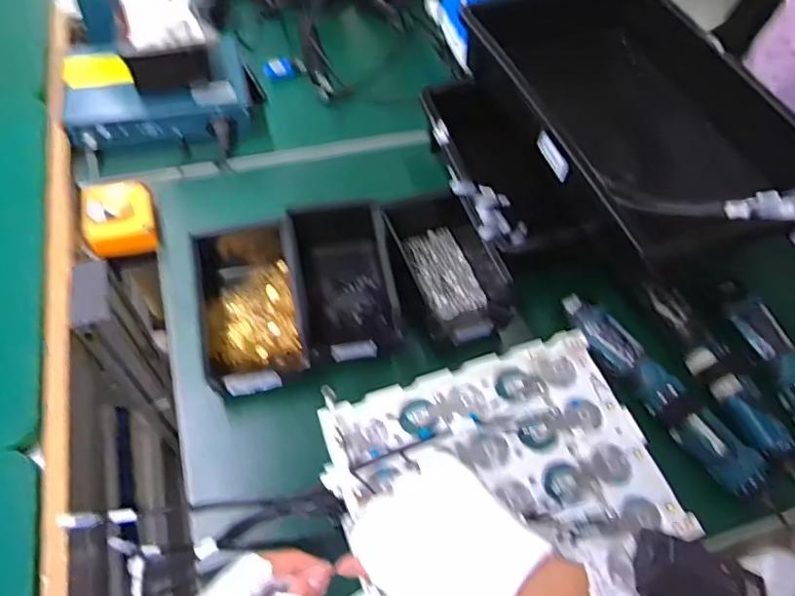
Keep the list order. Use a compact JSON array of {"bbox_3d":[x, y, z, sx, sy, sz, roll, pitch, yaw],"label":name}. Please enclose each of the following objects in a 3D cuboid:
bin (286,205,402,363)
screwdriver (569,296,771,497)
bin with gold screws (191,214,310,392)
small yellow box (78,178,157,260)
[{"bbox_3d":[-0.063,-0.027,0.669,0.103,0.072,0.201,-8,59,-10],"label":"bin"},{"bbox_3d":[0.279,0.094,0.636,0.048,0.034,0.265,-32,66,-22],"label":"screwdriver"},{"bbox_3d":[-0.160,0.003,0.641,0.109,0.071,0.194,-8,59,-10],"label":"bin with gold screws"},{"bbox_3d":[-0.331,-0.094,0.709,0.077,0.034,0.091,-14,60,-13],"label":"small yellow box"}]

